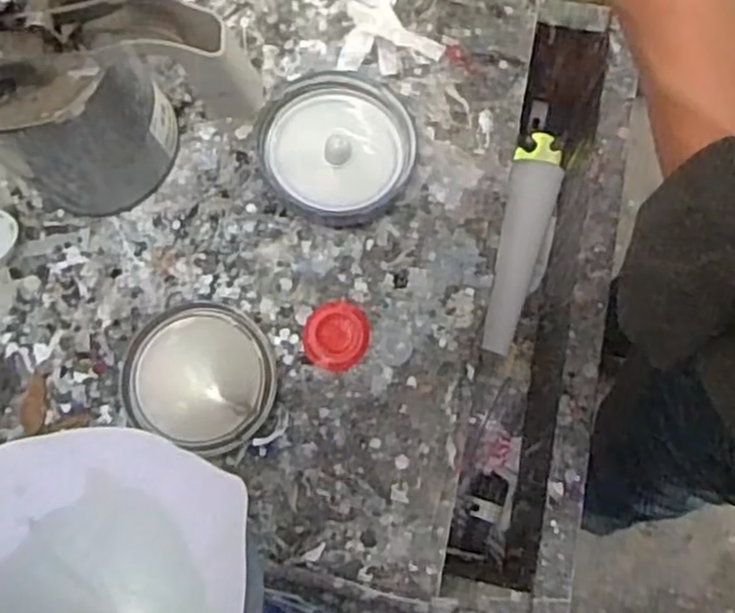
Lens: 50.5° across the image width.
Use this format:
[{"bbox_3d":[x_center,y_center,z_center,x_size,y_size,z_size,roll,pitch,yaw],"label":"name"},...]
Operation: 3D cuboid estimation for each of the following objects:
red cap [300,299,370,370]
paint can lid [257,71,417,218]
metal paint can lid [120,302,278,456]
[{"bbox_3d":[-0.021,0.018,0.505,0.043,0.017,0.043,0,76,1],"label":"red cap"},{"bbox_3d":[-0.019,-0.107,0.524,0.096,0.035,0.105,0,76,1],"label":"paint can lid"},{"bbox_3d":[-0.107,0.042,0.499,0.097,0.021,0.090,0,76,1],"label":"metal paint can lid"}]

